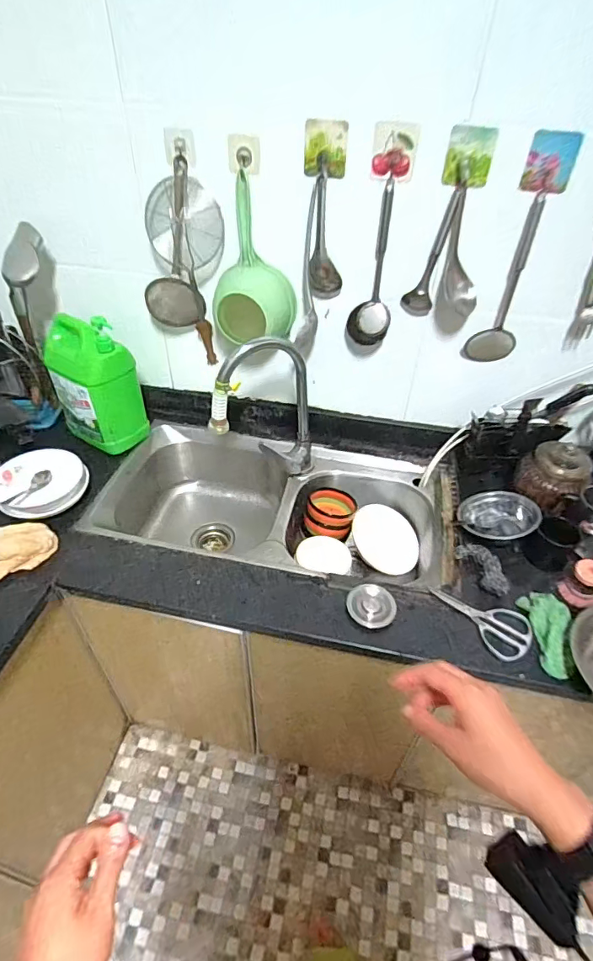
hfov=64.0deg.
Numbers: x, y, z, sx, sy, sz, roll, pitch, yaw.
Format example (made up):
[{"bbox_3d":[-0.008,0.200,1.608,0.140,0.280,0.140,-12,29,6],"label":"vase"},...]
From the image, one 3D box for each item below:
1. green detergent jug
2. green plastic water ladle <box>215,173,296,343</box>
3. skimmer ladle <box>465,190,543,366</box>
[{"bbox_3d":[-0.460,-0.213,1.093,0.183,0.302,0.134,31,50,27],"label":"green detergent jug"},{"bbox_3d":[-0.087,-0.418,0.941,0.154,0.267,0.112,23,47,20],"label":"green plastic water ladle"},{"bbox_3d":[0.400,-0.363,0.896,0.085,0.293,0.028,8,43,5],"label":"skimmer ladle"}]

